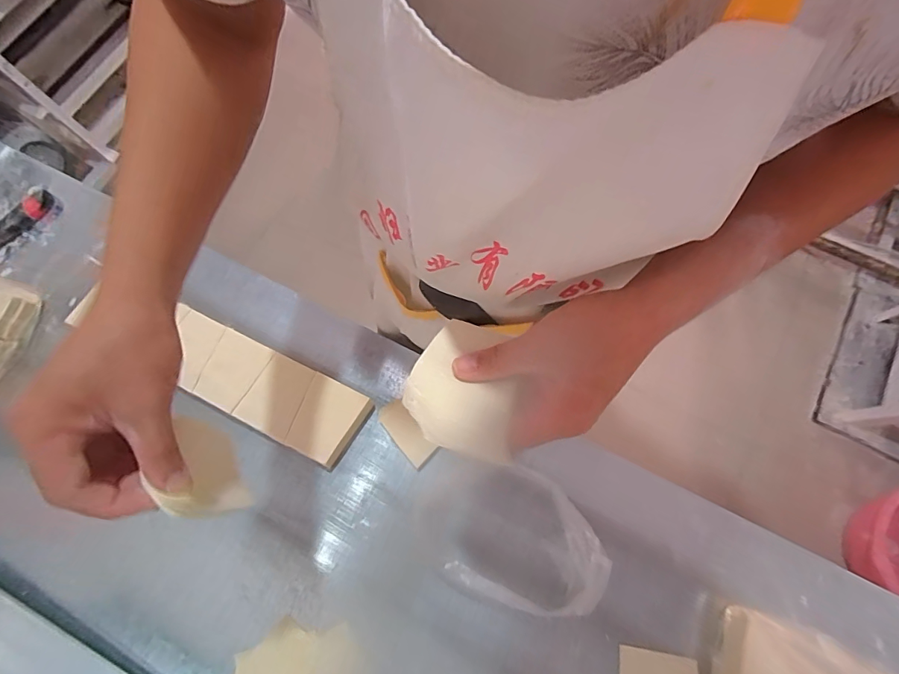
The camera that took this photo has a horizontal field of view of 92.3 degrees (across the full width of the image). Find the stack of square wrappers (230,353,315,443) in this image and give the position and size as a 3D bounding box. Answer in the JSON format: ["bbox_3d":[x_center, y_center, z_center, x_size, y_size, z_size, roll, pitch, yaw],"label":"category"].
[{"bbox_3d":[-0.236,0.083,0.606,0.082,0.033,0.101,24,75,10],"label":"stack of square wrappers"}]

